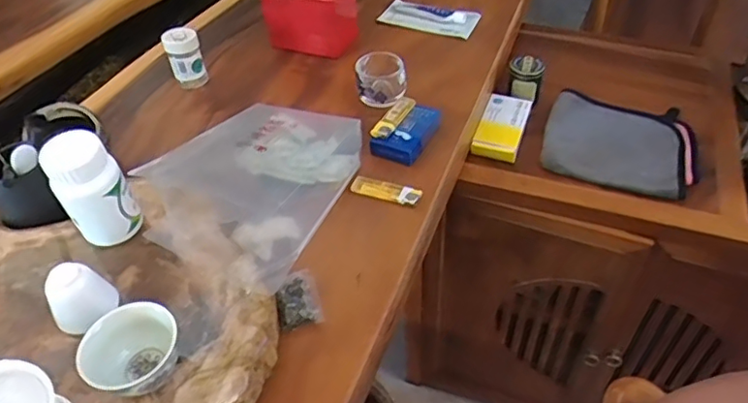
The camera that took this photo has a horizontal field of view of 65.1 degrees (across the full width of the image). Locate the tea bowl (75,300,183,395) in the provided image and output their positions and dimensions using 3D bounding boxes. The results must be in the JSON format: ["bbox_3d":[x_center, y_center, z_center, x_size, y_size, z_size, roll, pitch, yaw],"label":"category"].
[{"bbox_3d":[-0.183,0.121,0.455,0.061,0.052,0.071,30,54,26],"label":"tea bowl"}]

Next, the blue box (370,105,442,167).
[{"bbox_3d":[0.041,-0.089,0.722,0.058,0.025,0.094,18,50,18],"label":"blue box"}]

